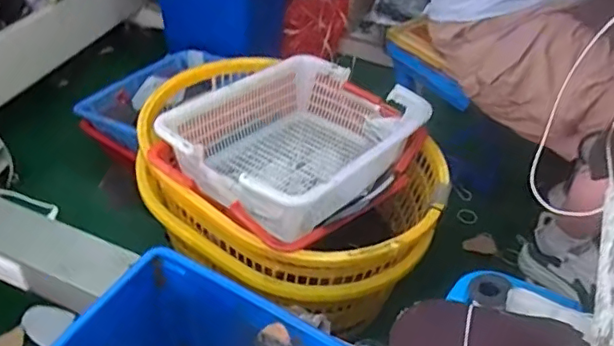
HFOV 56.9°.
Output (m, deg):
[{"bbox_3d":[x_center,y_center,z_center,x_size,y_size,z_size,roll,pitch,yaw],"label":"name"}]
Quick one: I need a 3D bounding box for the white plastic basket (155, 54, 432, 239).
[{"bbox_3d":[-0.017,-0.058,1.099,0.354,0.162,0.437,29,49,25],"label":"white plastic basket"}]

